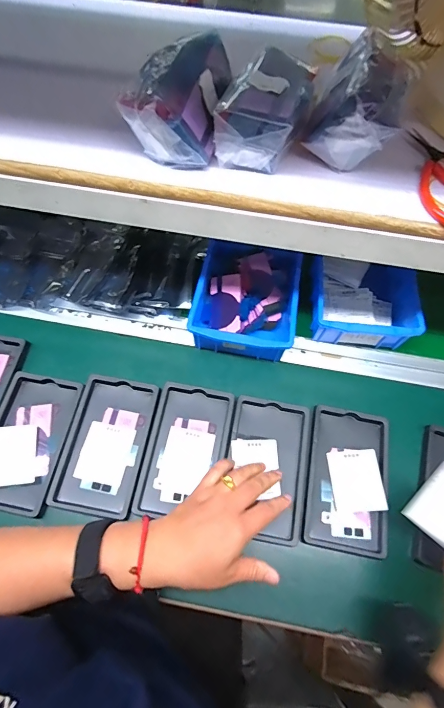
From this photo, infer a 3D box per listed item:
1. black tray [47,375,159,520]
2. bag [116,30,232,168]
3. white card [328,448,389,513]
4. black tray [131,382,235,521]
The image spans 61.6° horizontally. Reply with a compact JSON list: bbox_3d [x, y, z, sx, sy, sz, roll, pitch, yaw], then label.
[{"bbox_3d":[-0.141,0.109,0.452,0.092,0.012,0.156,10,66,2],"label":"black tray"},{"bbox_3d":[-0.038,-0.222,0.322,0.080,0.059,0.098,8,65,3],"label":"bag"},{"bbox_3d":[0.160,0.151,0.445,0.058,0.004,0.069,-7,65,8],"label":"white card"},{"bbox_3d":[-0.043,0.117,0.452,0.092,0.013,0.155,11,66,3],"label":"black tray"}]

